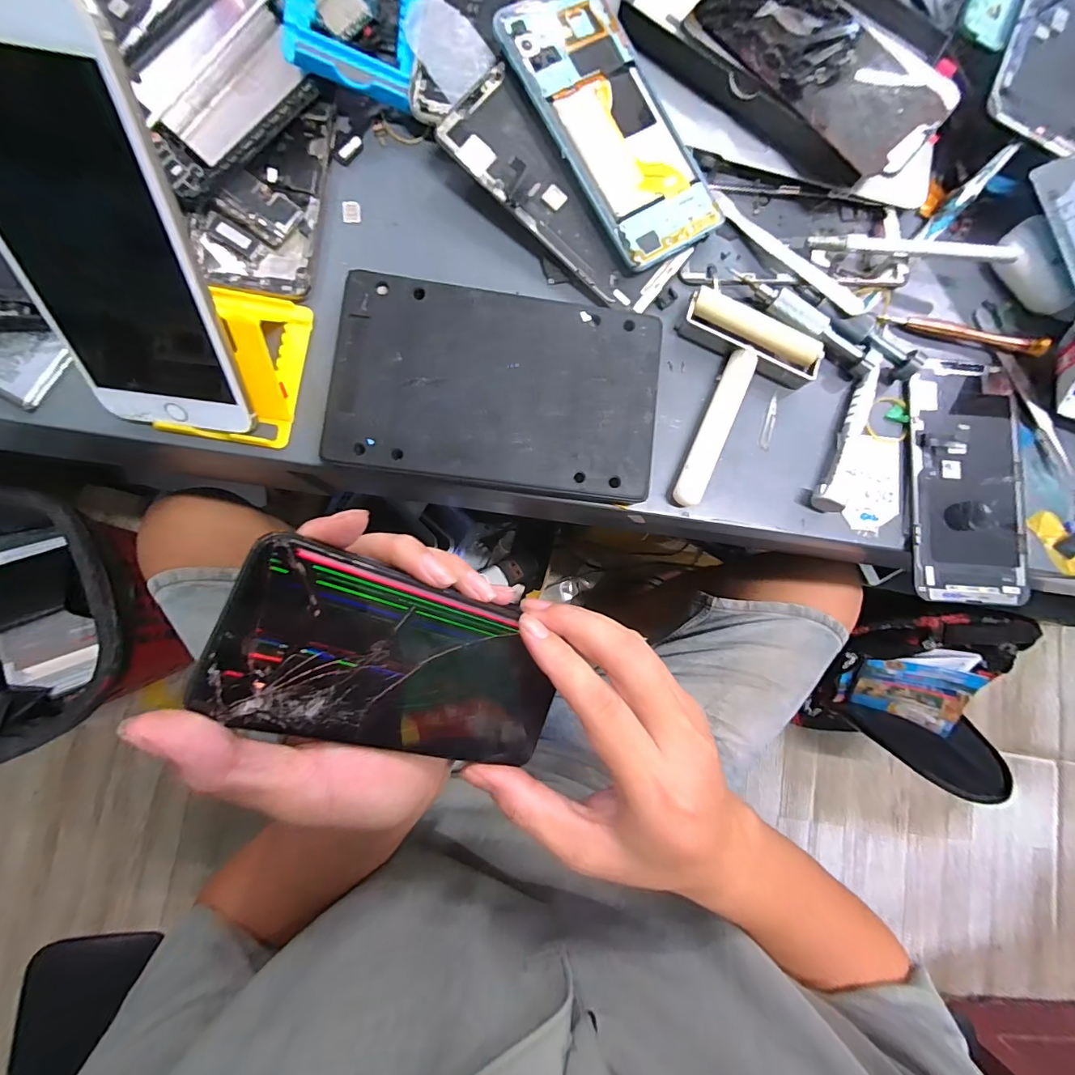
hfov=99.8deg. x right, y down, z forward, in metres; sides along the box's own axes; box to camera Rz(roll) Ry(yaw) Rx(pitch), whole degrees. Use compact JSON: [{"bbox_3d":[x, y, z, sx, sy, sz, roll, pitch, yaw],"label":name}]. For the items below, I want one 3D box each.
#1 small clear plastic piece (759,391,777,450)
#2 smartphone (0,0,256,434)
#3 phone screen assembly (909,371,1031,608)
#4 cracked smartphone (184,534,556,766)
[{"bbox_3d":[0.144,-0.072,0.278,0.007,0.004,0.037,17,83,-4],"label":"small clear plastic piece"},{"bbox_3d":[-0.175,-0.113,0.183,0.074,0.151,0.009,8,47,-3],"label":"smartphone"},{"bbox_3d":[0.268,-0.032,0.277,0.071,0.011,0.143,4,84,-5],"label":"phone screen assembly"},{"bbox_3d":[-0.056,0.057,0.201,0.148,0.006,0.073,25,82,-29],"label":"cracked smartphone"}]

